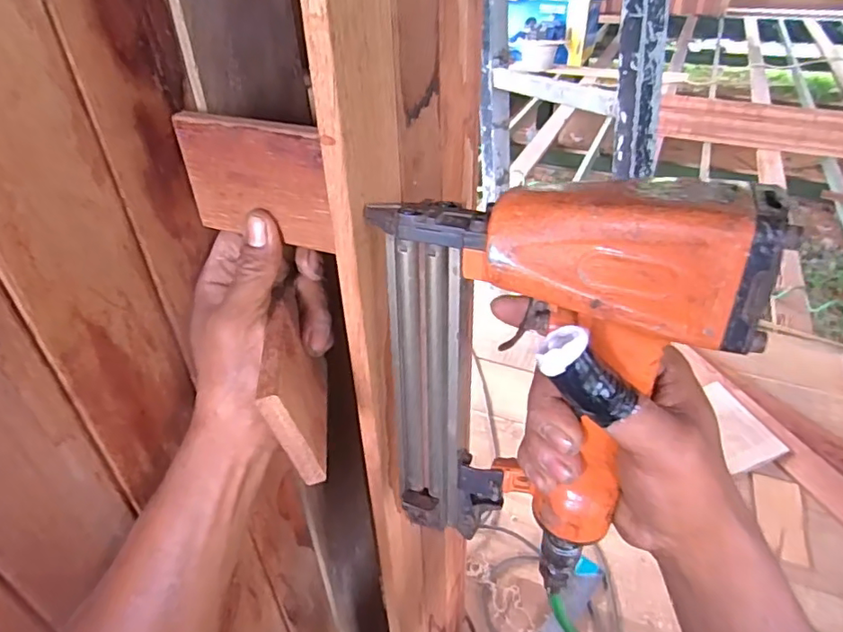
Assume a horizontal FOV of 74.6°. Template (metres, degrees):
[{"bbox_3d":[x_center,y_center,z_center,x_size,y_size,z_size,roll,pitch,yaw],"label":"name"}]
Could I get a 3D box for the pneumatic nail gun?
[{"bbox_3d":[0.054,0.036,0.277,0.159,0.227,0.047,10,39,16],"label":"pneumatic nail gun"}]

